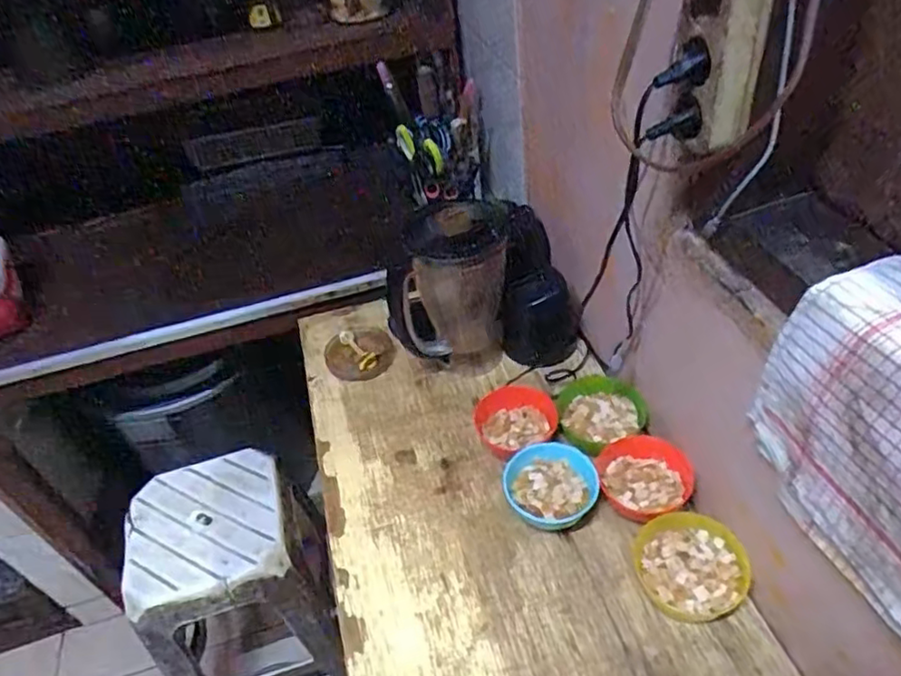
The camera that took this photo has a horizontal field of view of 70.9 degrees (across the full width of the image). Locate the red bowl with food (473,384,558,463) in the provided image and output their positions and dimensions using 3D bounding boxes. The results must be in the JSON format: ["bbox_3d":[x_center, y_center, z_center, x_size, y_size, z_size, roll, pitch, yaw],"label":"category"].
[{"bbox_3d":[0.096,0.122,0.877,0.109,0.050,0.101,-4,42,3],"label":"red bowl with food"}]

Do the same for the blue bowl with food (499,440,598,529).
[{"bbox_3d":[0.126,0.190,0.803,0.112,0.040,0.114,-4,42,3],"label":"blue bowl with food"}]

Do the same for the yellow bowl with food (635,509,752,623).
[{"bbox_3d":[0.267,0.257,0.708,0.108,0.053,0.109,-4,42,3],"label":"yellow bowl with food"}]

